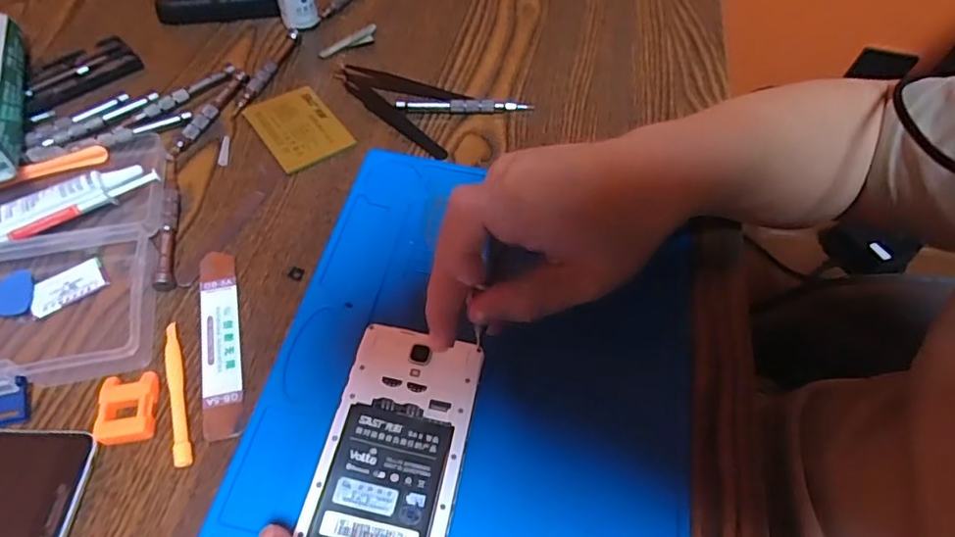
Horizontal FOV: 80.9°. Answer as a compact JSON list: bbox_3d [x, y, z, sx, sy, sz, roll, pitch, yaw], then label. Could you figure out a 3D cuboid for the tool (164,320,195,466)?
[{"bbox_3d":[-0.162,0.066,0.300,0.008,0.006,0.082,-17,60,-14],"label":"tool"}]

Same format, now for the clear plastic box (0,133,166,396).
[{"bbox_3d":[-0.270,-0.008,0.330,0.150,0.021,0.179,-10,58,-10],"label":"clear plastic box"}]

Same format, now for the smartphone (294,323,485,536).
[{"bbox_3d":[-0.043,0.096,0.282,0.068,0.006,0.138,11,57,4],"label":"smartphone"}]

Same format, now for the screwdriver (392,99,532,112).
[{"bbox_3d":[-0.010,-0.125,0.428,0.101,0.011,0.009,1,57,-3],"label":"screwdriver"}]

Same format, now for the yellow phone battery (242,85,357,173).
[{"bbox_3d":[-0.131,-0.104,0.410,0.053,0.005,0.072,-31,64,-21],"label":"yellow phone battery"}]

